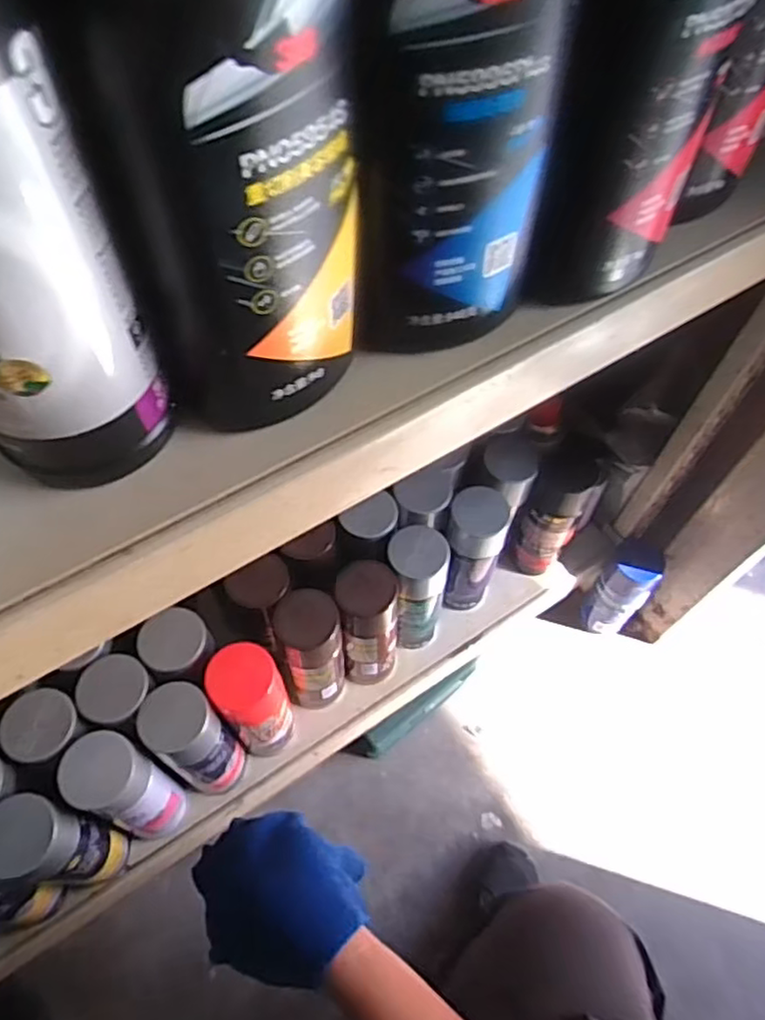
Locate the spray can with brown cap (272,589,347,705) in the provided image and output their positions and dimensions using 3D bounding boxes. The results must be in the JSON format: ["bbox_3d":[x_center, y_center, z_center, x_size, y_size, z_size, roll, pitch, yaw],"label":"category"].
[{"bbox_3d":[-0.072,0.146,0.698,0.060,0.200,0.065,1,59,-1],"label":"spray can with brown cap"}]

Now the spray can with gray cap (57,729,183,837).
[{"bbox_3d":[-0.244,0.264,0.639,0.064,0.186,0.062,28,62,14],"label":"spray can with gray cap"}]

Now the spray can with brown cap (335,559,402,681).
[{"bbox_3d":[-0.014,0.127,0.719,0.061,0.199,0.059,1,59,-1],"label":"spray can with brown cap"}]

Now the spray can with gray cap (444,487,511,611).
[{"bbox_3d":[0.099,0.054,0.764,0.062,0.193,0.064,1,59,-1],"label":"spray can with gray cap"}]

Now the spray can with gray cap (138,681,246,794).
[{"bbox_3d":[-0.186,0.225,0.661,0.060,0.182,0.062,-39,68,-22],"label":"spray can with gray cap"}]

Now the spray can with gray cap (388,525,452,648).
[{"bbox_3d":[0.037,0.091,0.750,0.062,0.184,0.065,1,59,-1],"label":"spray can with gray cap"}]

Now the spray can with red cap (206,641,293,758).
[{"bbox_3d":[-0.128,0.197,0.679,0.064,0.184,0.063,1,59,-1],"label":"spray can with red cap"}]

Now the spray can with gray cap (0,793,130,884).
[{"bbox_3d":[-0.293,0.309,0.617,0.067,0.185,0.058,2,59,-1],"label":"spray can with gray cap"}]

